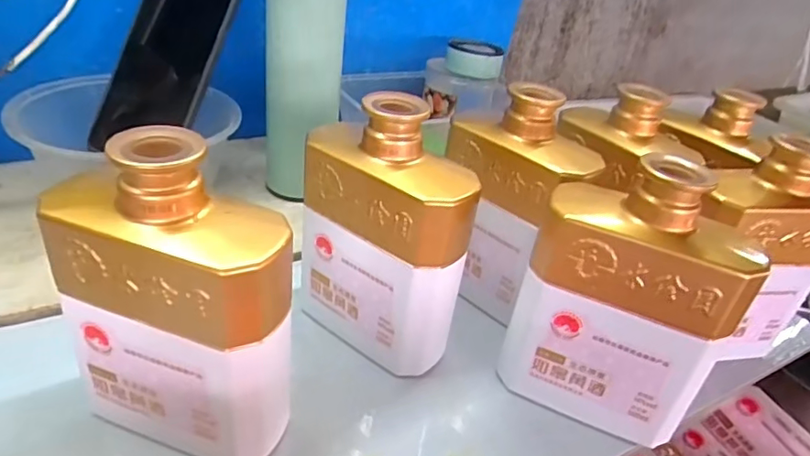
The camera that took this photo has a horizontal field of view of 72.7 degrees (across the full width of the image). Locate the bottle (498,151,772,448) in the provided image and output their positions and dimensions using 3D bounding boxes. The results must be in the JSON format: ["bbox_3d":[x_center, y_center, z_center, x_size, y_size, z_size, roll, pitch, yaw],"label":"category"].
[{"bbox_3d":[0.126,0.044,0.316,0.113,0.153,0.045,22,36,14],"label":"bottle"}]

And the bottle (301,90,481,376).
[{"bbox_3d":[-0.011,0.004,0.340,0.107,0.153,0.050,33,39,27],"label":"bottle"}]

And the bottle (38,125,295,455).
[{"bbox_3d":[-0.107,0.039,0.263,0.107,0.155,0.050,17,35,7],"label":"bottle"}]

